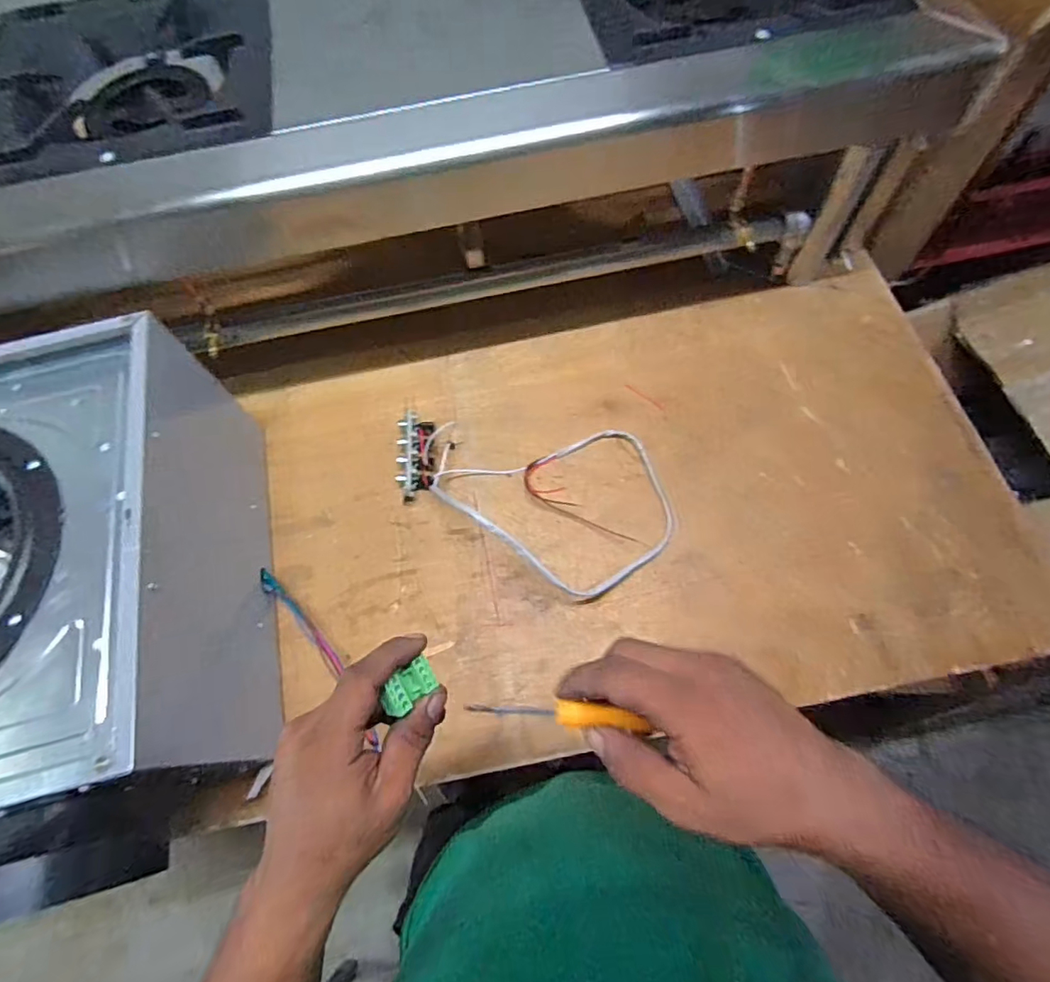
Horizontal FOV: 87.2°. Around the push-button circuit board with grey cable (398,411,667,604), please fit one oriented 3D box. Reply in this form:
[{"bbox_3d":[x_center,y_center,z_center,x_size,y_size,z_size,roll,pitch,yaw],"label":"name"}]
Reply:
[{"bbox_3d":[0.005,-0.034,0.652,0.364,0.075,0.221,28,71,14],"label":"push-button circuit board with grey cable"}]

